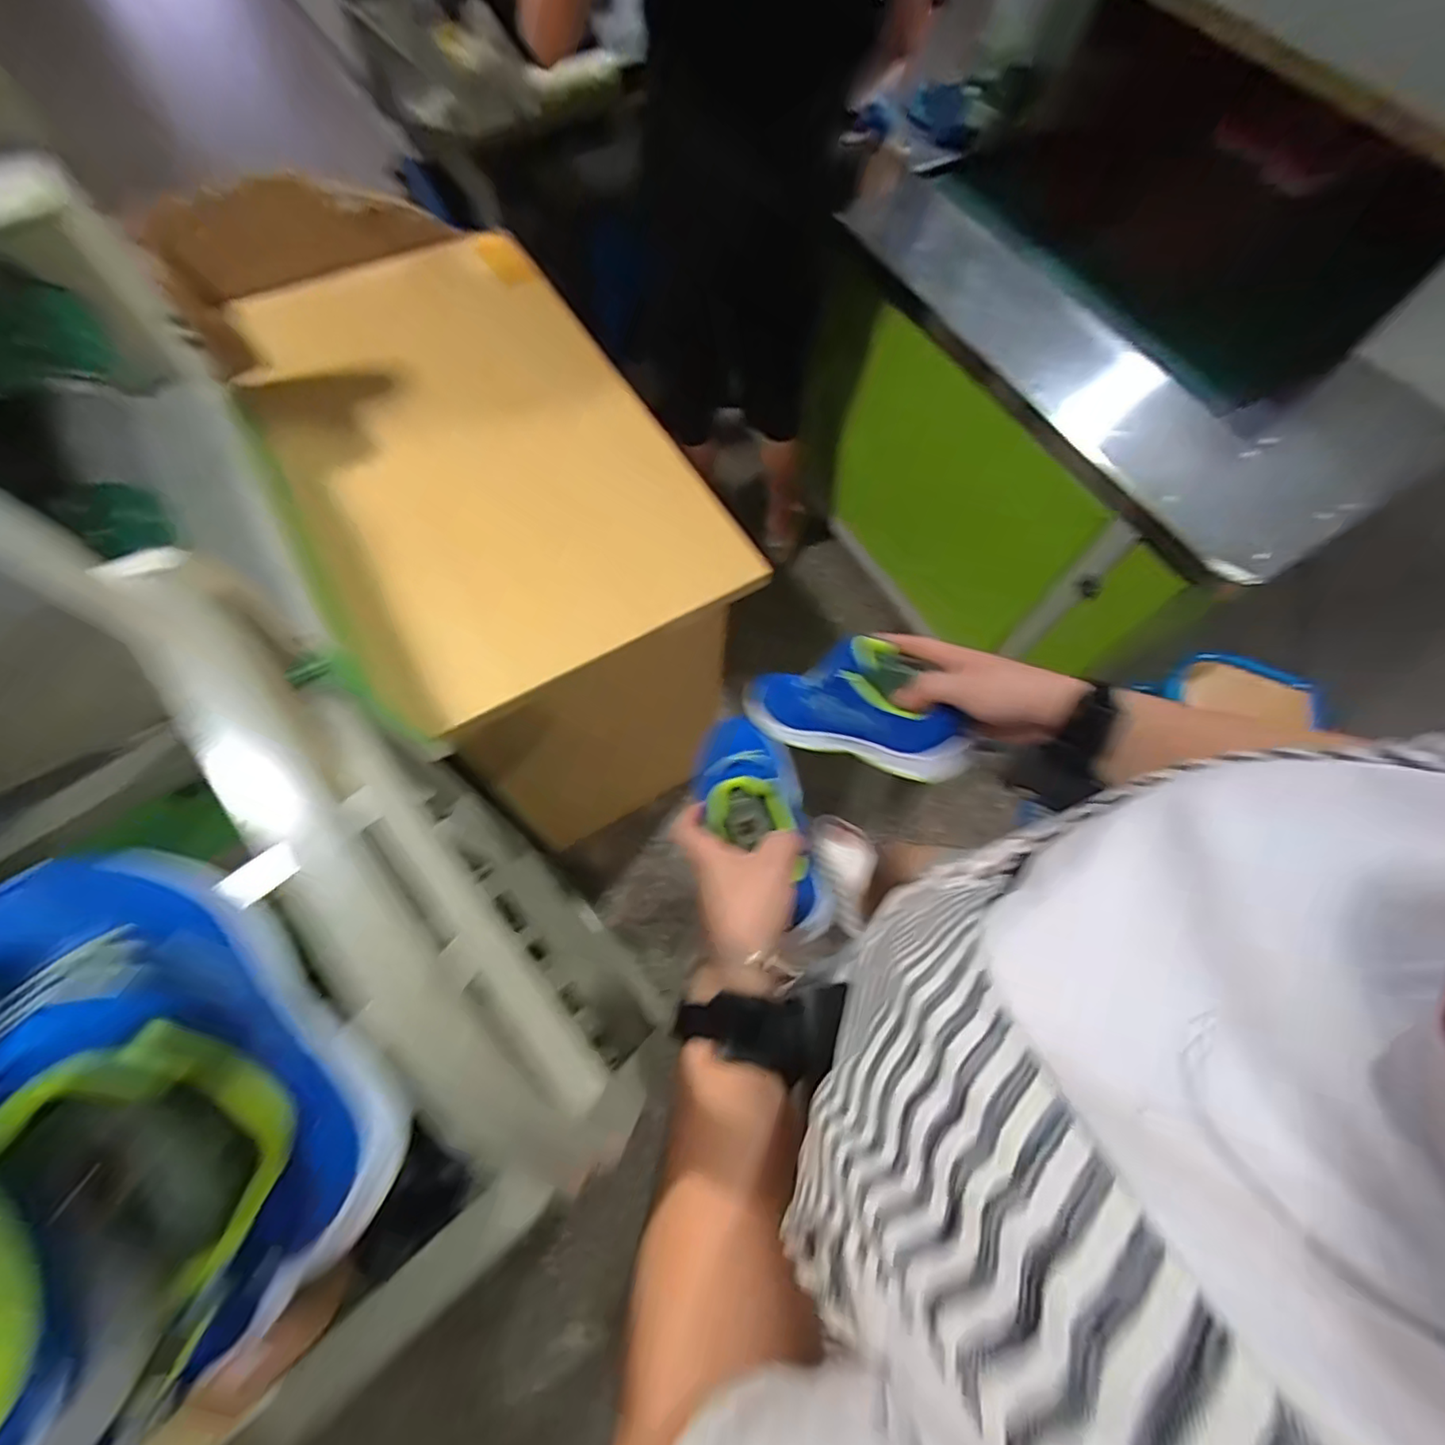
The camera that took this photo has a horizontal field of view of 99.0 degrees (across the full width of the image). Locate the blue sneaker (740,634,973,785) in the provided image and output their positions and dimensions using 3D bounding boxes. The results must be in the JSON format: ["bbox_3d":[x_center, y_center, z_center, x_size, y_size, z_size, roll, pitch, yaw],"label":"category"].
[{"bbox_3d":[0.113,-0.022,0.559,0.214,0.085,0.081,14,60,43],"label":"blue sneaker"}]

